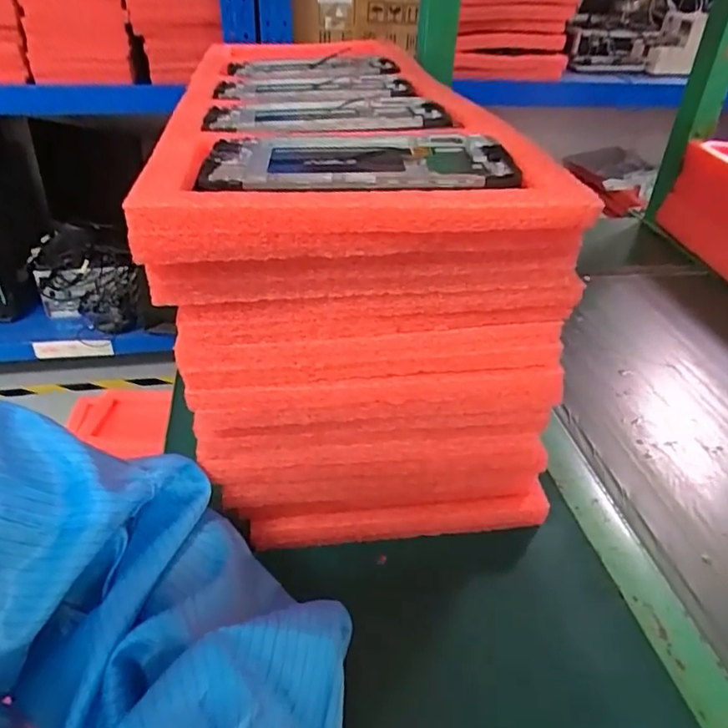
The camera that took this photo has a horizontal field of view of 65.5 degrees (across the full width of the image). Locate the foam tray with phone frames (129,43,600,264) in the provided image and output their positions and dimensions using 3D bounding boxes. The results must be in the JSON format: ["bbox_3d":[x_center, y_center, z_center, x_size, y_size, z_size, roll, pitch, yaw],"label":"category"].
[{"bbox_3d":[-0.032,-0.201,0.437,0.198,0.029,0.486,-3,36,-8],"label":"foam tray with phone frames"}]

